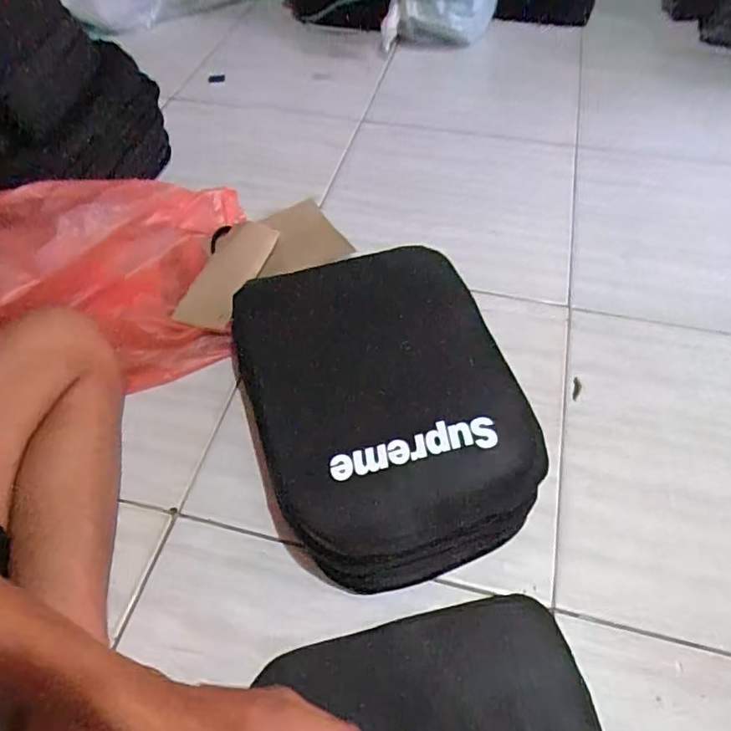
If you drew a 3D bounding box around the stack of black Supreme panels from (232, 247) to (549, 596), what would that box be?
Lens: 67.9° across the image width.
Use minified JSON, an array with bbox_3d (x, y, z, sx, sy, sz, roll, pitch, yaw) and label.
[{"bbox_3d":[0.011,0.042,0.606,0.276,0.099,0.367,-14,54,-8],"label":"stack of black Supreme panels"}]

